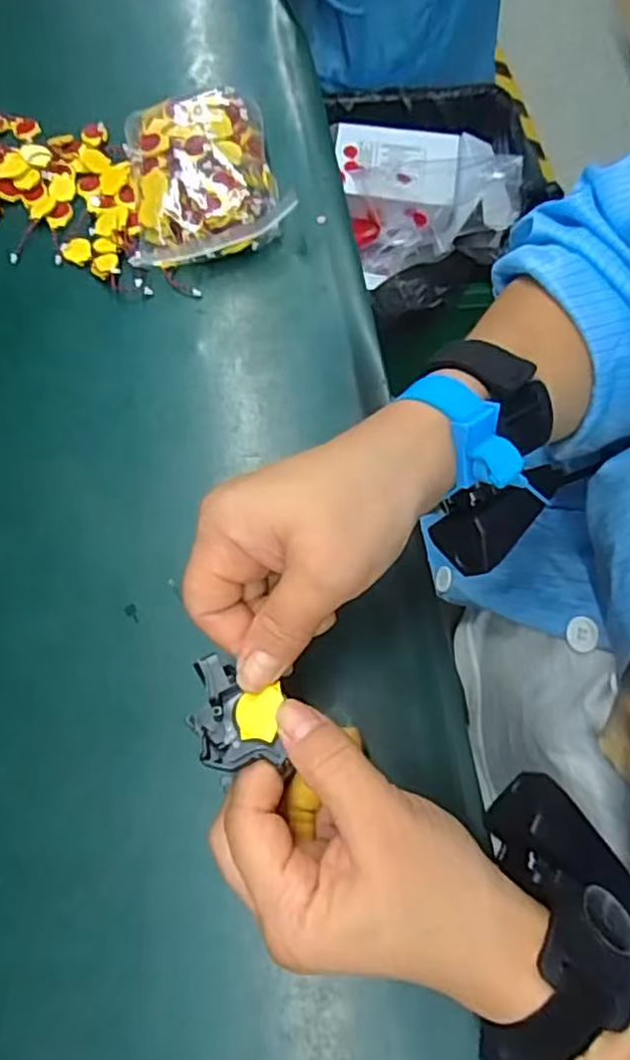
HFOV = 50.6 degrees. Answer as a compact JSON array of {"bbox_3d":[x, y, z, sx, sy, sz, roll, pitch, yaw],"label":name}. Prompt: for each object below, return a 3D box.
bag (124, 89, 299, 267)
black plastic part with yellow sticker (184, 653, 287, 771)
[{"bbox_3d":[-0.080,-0.252,0.470,0.106,0.039,0.139,-12,65,-2],"label":"bag"},{"bbox_3d":[-0.031,0.072,0.265,0.035,0.008,0.043,-4,65,1],"label":"black plastic part with yellow sticker"}]

